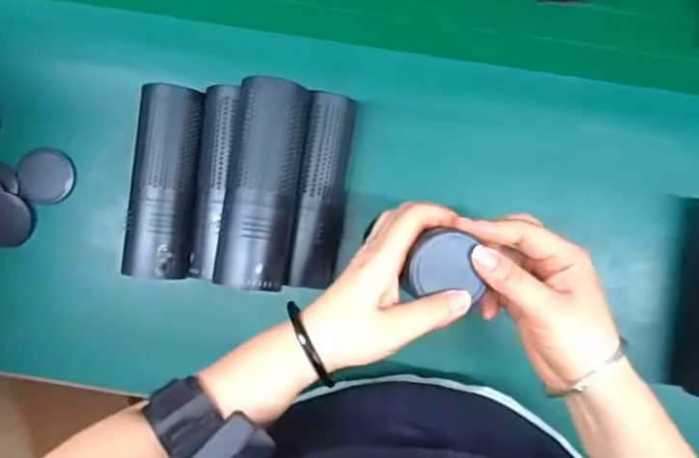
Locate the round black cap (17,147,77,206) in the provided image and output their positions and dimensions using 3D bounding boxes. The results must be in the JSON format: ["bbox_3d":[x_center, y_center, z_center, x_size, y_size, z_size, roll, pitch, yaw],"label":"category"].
[{"bbox_3d":[-0.282,-0.048,0.552,0.048,0.015,0.051,0,89,2],"label":"round black cap"}]

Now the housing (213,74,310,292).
[{"bbox_3d":[-0.070,-0.035,0.475,0.056,0.047,0.163,8,89,2],"label":"housing"}]

